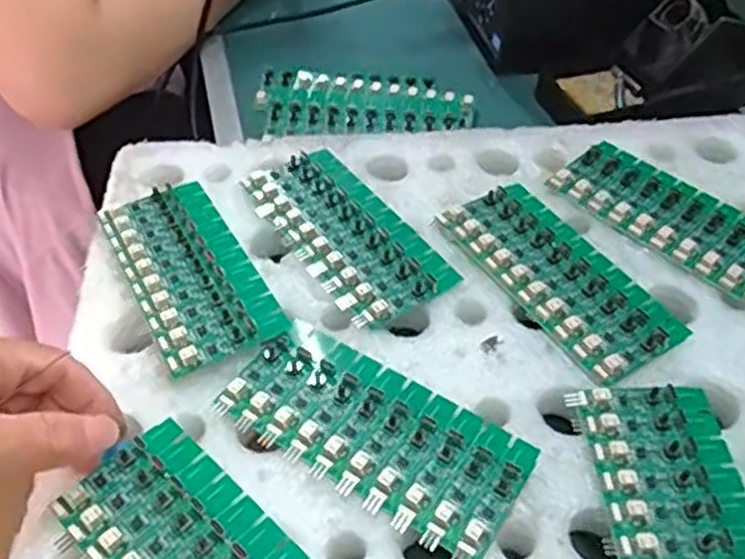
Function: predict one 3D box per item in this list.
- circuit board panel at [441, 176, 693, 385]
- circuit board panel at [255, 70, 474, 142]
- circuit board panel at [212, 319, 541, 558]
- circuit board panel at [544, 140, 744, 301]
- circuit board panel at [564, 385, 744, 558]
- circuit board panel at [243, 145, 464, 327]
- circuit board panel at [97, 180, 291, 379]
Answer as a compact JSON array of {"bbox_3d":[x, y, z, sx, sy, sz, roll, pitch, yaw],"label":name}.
[{"bbox_3d":[0.100,-0.005,0.406,0.064,0.006,0.136,-26,53,-21],"label":"circuit board panel"},{"bbox_3d":[-0.007,-0.137,0.564,0.156,0.019,0.090,-2,48,-1],"label":"circuit board panel"},{"bbox_3d":[0.001,0.068,0.340,0.135,0.008,0.066,26,53,22],"label":"circuit board panel"},{"bbox_3d":[0.175,-0.038,0.434,0.063,0.007,0.137,-36,57,-28],"label":"circuit board panel"},{"bbox_3d":[0.129,0.103,0.307,0.065,0.007,0.136,-1,48,-1],"label":"circuit board panel"},{"bbox_3d":[-0.016,-0.029,0.429,0.065,0.008,0.134,-28,54,-23],"label":"circuit board panel"},{"bbox_3d":[-0.100,-0.007,0.407,0.061,0.013,0.136,-23,52,-19],"label":"circuit board panel"}]

